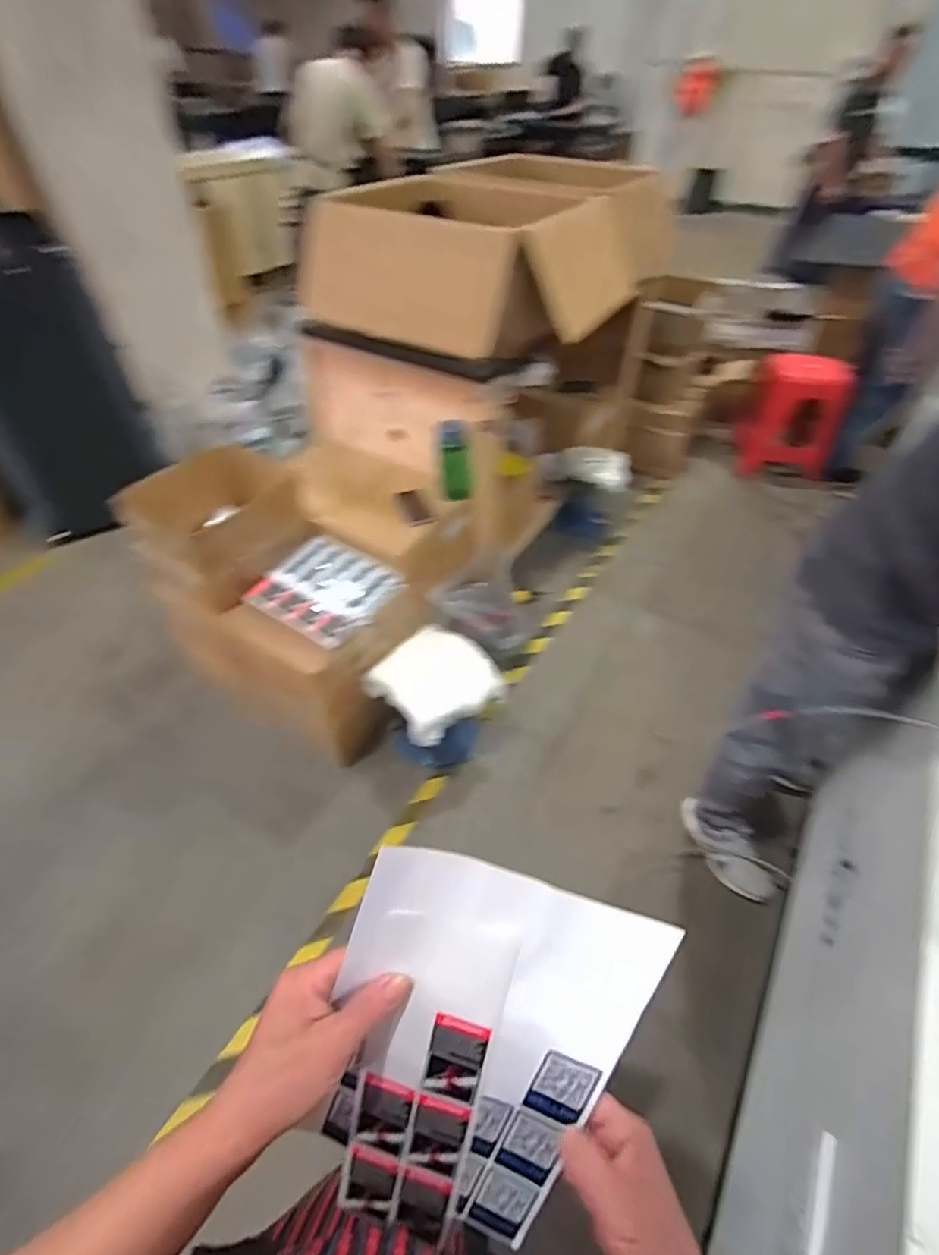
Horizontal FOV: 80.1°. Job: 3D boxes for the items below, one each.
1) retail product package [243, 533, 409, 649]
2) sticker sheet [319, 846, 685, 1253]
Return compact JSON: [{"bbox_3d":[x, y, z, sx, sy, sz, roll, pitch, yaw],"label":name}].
[{"bbox_3d":[-0.360,-0.103,1.415,0.320,0.068,0.293,27,55,31],"label":"retail product package"},{"bbox_3d":[-0.007,0.277,0.347,0.168,0.287,0.019,18,15,2],"label":"sticker sheet"}]

